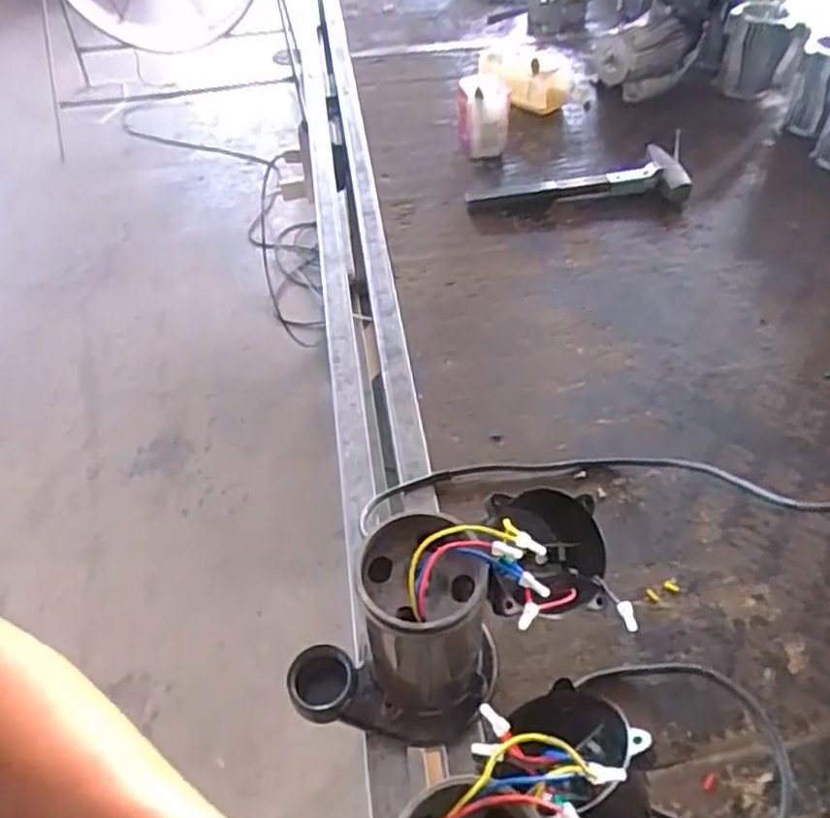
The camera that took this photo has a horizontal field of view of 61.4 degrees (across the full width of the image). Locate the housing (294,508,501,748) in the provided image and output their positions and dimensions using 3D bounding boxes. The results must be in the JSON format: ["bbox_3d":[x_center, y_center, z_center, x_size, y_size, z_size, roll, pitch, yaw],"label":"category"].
[{"bbox_3d":[-0.019,0.167,0.532,0.159,0.171,0.109,8,50,10],"label":"housing"}]

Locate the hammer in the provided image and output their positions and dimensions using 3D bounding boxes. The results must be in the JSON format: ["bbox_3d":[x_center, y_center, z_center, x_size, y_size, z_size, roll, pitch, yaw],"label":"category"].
[{"bbox_3d":[0.254,-0.355,1.091,0.348,0.043,0.109,-2,49,2],"label":"hammer"}]

